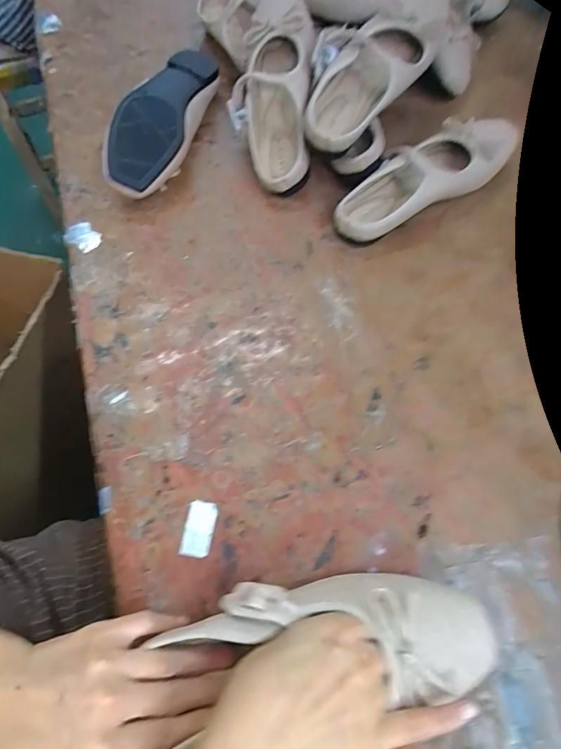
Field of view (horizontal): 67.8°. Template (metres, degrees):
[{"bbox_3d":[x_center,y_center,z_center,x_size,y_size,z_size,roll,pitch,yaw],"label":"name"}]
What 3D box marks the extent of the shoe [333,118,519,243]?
[{"bbox_3d":[0.161,-0.220,0.468,0.241,0.048,0.081,-34,70,-15],"label":"shoe"}]

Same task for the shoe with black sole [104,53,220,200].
[{"bbox_3d":[-0.135,-0.303,0.498,0.087,0.058,0.242,11,65,4],"label":"shoe with black sole"}]

